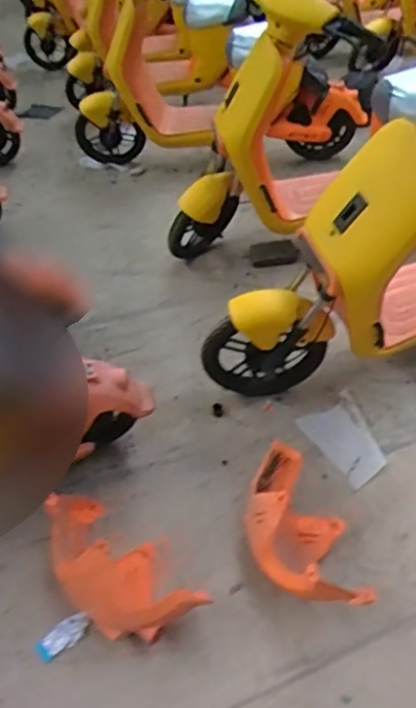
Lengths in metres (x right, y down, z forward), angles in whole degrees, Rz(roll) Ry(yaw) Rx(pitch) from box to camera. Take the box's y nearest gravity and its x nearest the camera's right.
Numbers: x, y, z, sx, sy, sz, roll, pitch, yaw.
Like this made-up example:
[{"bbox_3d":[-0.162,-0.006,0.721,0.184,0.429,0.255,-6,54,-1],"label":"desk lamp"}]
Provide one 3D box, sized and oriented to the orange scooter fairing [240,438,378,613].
[{"bbox_3d":[0.219,0.417,1.459,0.241,0.225,0.426,-9,44,-2],"label":"orange scooter fairing"}]

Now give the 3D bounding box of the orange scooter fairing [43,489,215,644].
[{"bbox_3d":[-0.223,0.513,1.404,0.228,0.228,0.412,-32,49,-23],"label":"orange scooter fairing"}]

